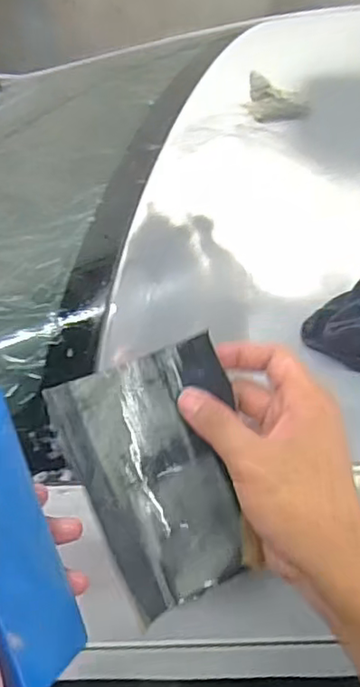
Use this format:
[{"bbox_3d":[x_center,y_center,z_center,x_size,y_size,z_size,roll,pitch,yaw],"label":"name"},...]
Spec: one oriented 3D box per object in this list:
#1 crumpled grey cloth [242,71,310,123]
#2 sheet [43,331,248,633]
[{"bbox_3d":[0.118,-0.290,0.740,0.075,0.052,0.041,5,47,-2],"label":"crumpled grey cloth"},{"bbox_3d":[-0.007,0.075,0.351,0.094,0.026,0.136,-19,84,-20],"label":"sheet"}]

